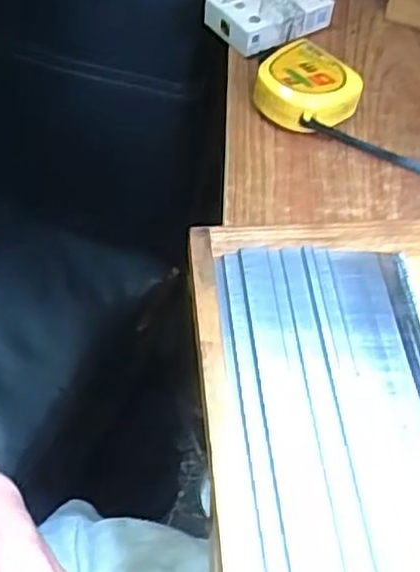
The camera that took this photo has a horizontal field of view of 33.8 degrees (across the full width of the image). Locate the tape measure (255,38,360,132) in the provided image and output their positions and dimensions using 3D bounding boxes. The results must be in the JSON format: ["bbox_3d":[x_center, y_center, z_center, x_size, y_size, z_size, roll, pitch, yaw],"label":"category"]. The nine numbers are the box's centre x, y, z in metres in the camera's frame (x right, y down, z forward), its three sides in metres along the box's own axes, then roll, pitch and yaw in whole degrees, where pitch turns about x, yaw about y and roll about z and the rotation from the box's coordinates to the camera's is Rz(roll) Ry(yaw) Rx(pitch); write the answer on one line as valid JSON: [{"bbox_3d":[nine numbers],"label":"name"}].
[{"bbox_3d":[0.067,-0.138,0.493,0.064,0.036,0.061,2,53,-2],"label":"tape measure"}]

